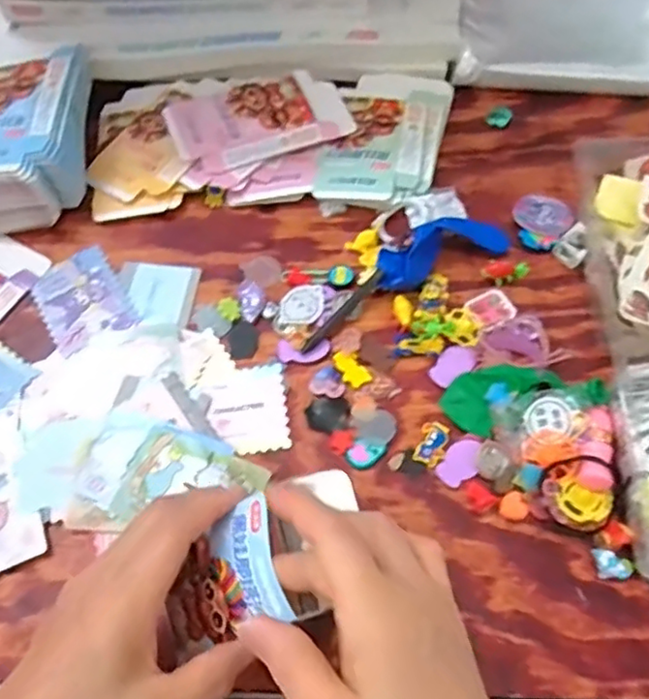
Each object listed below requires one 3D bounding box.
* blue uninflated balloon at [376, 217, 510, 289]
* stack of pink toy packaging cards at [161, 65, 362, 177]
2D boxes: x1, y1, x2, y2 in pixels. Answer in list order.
[{"bbox_3d":[0.088,-0.080,0.489,0.109,0.017,0.043,-20,65,-7],"label":"blue uninflated balloon"},{"bbox_3d":[-0.055,-0.197,0.552,0.145,0.015,0.085,-22,65,-8],"label":"stack of pink toy packaging cards"}]

